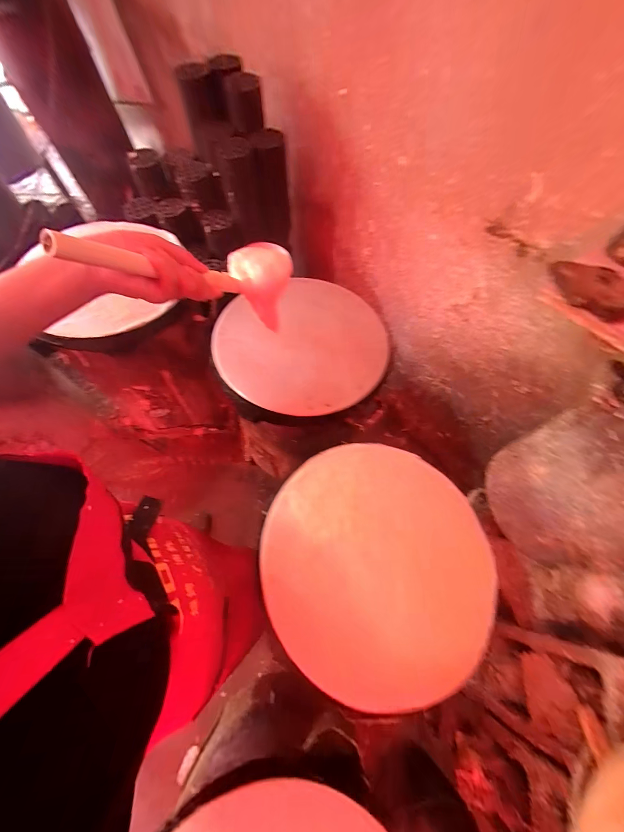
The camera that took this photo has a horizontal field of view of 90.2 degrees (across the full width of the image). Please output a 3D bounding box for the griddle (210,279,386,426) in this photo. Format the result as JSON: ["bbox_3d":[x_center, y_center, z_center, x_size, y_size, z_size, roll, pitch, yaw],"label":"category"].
[{"bbox_3d":[-0.017,-0.164,0.680,0.395,0.050,0.370,2,63,-4],"label":"griddle"}]

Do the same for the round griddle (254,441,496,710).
[{"bbox_3d":[0.110,0.222,0.500,0.362,0.046,0.354,-6,64,-4],"label":"round griddle"}]

